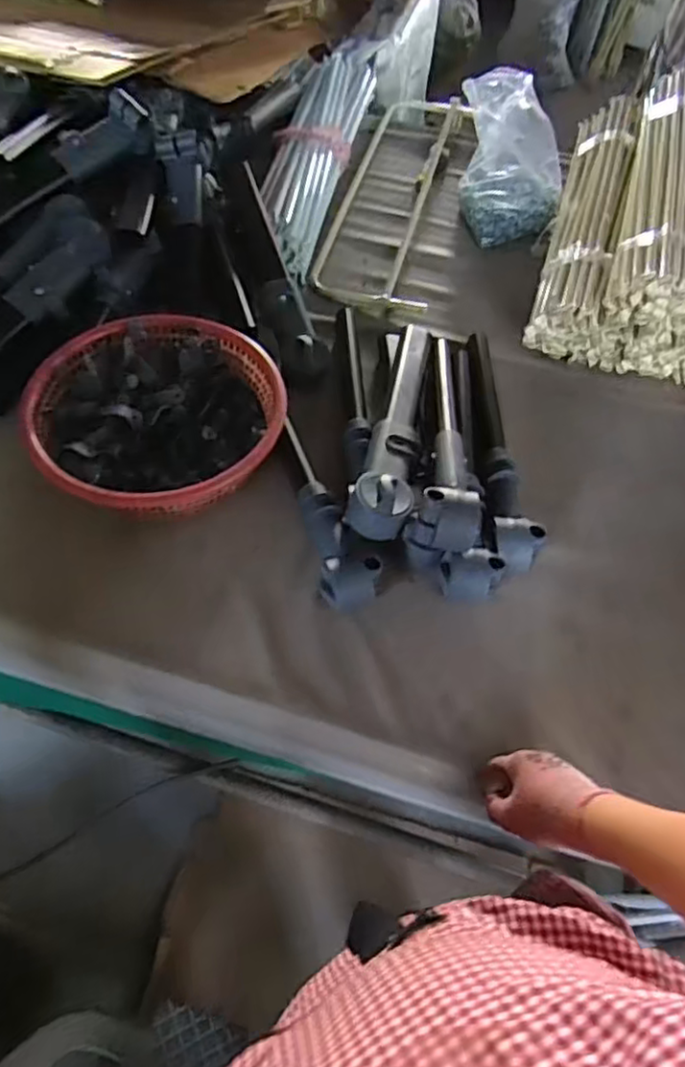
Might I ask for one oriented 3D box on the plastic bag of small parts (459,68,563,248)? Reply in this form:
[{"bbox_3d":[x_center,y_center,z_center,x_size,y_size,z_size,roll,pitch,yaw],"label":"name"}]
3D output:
[{"bbox_3d":[0.307,-0.668,1.154,0.182,0.172,0.224,-12,59,-11],"label":"plastic bag of small parts"}]

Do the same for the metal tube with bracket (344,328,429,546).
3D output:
[{"bbox_3d":[0.068,-0.144,0.844,0.075,0.060,0.410,4,44,10],"label":"metal tube with bracket"}]

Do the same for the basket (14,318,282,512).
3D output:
[{"bbox_3d":[-0.228,-0.136,0.820,0.305,0.092,0.281,-10,59,-10],"label":"basket"}]

